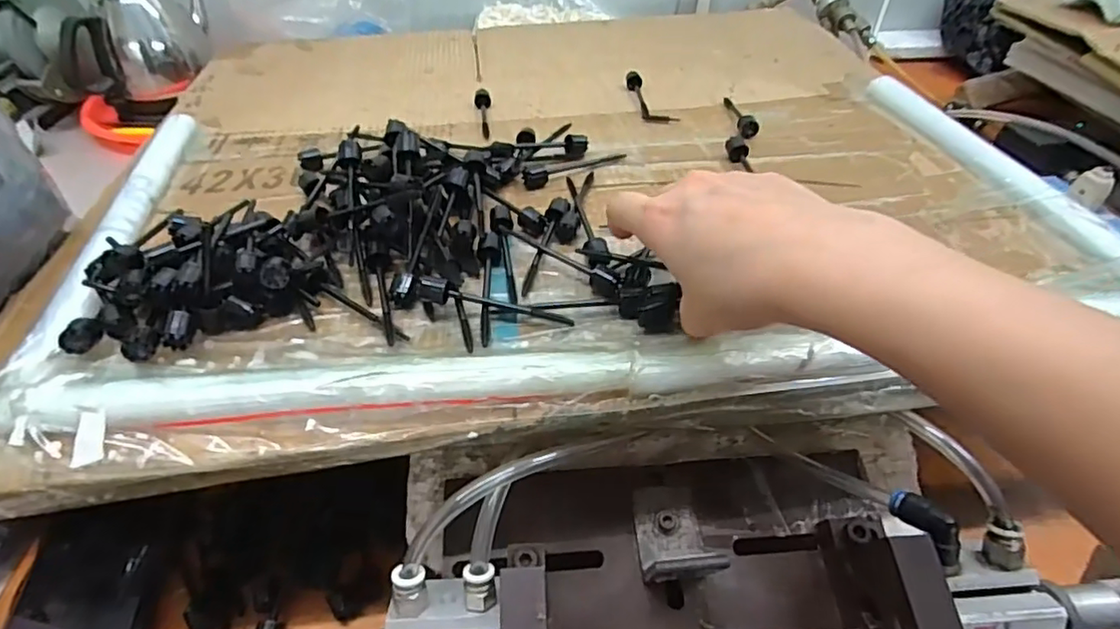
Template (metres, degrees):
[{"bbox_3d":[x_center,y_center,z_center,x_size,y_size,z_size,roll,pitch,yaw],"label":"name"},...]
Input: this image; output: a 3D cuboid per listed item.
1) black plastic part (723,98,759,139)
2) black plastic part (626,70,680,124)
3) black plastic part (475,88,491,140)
[{"bbox_3d":[0.157,-0.178,0.509,0.014,0.014,0.086,0,41,3],"label":"black plastic part"},{"bbox_3d":[0.084,-0.204,0.546,0.029,0.011,0.099,-7,41,-4],"label":"black plastic part"},{"bbox_3d":[-0.067,-0.179,0.520,0.014,0.013,0.082,-7,41,-4],"label":"black plastic part"}]

